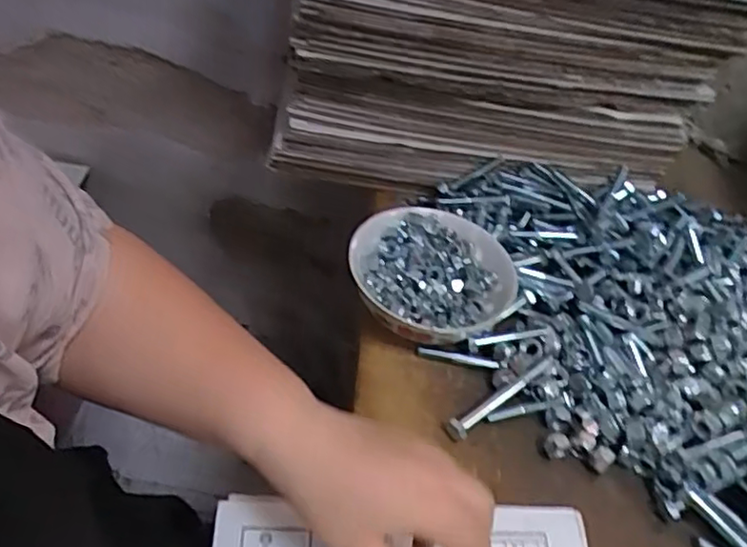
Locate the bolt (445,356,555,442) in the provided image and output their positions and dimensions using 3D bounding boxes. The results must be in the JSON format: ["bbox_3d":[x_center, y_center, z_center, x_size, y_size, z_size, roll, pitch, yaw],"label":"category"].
[{"bbox_3d":[0.097,0.093,0.481,0.111,0.014,0.014,-26,56,-32],"label":"bolt"}]

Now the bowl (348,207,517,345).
[{"bbox_3d":[0.048,0.006,0.513,0.125,0.068,0.130,6,44,-6],"label":"bowl"}]

